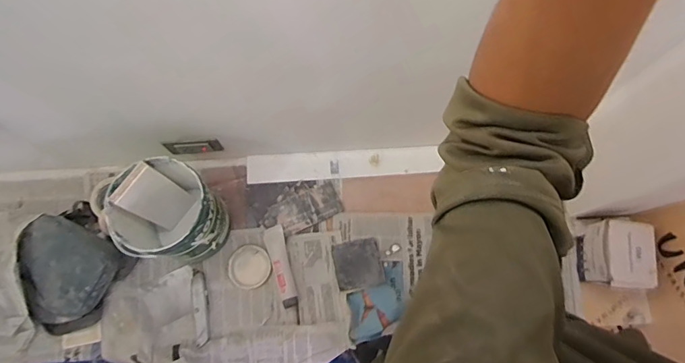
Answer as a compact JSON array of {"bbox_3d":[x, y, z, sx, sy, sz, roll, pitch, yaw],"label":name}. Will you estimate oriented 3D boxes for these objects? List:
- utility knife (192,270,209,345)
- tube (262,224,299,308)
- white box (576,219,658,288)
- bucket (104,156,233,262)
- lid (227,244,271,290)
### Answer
[{"bbox_3d":[-0.303,0.266,0.914,0.031,0.013,0.156,8,64,-41],"label":"utility knife"},{"bbox_3d":[-0.136,0.182,0.929,0.043,0.029,0.175,-15,75,-4],"label":"tube"},{"bbox_3d":[0.574,0.158,0.909,0.106,0.123,0.130,3,75,1],"label":"white box"},{"bbox_3d":[-0.338,0.072,0.859,0.174,0.234,0.172,0,75,0],"label":"bucket"},{"bbox_3d":[-0.204,0.188,0.942,0.089,0.012,0.093,0,75,0],"label":"lid"}]

